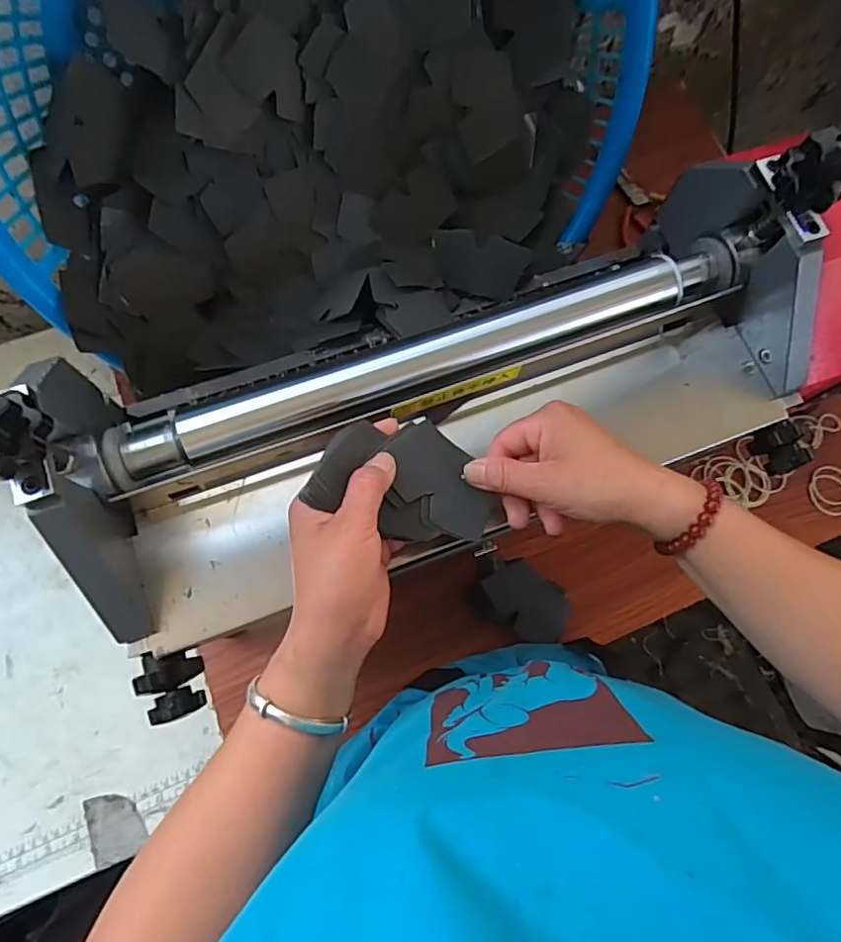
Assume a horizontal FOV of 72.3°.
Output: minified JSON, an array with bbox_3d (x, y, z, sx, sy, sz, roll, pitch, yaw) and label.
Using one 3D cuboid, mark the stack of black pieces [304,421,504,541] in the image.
[{"bbox_3d":[-0.006,0.004,0.368,0.120,0.012,0.076,25,68,-24],"label":"stack of black pieces"}]

